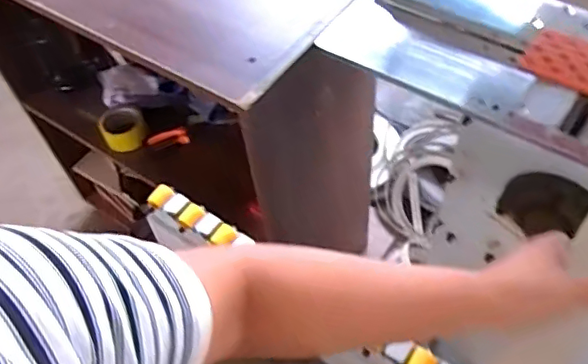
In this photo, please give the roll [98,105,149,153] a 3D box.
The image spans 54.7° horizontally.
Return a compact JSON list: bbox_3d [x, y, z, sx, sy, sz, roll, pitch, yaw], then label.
[{"bbox_3d":[-0.381,-0.119,1.269,0.100,0.056,0.096,-2,55,4],"label":"roll"}]

